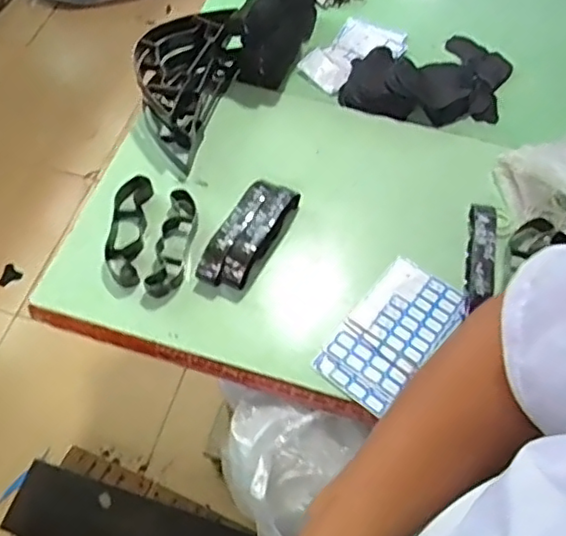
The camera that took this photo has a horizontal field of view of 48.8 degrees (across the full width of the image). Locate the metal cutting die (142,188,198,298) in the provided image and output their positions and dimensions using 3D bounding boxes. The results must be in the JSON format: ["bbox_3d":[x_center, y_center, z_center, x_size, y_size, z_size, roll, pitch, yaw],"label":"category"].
[{"bbox_3d":[-0.165,-0.037,0.947,0.050,0.033,0.178,12,64,5],"label":"metal cutting die"}]

